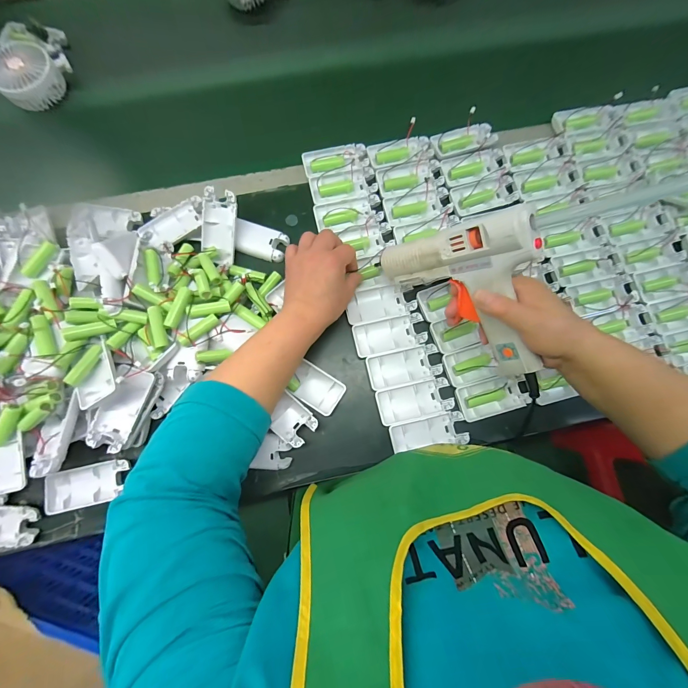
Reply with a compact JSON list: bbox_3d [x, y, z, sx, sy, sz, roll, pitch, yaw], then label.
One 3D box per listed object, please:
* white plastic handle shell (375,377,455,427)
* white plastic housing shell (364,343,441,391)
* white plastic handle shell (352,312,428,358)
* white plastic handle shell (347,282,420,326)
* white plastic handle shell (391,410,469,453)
[{"bbox_3d":[0.089,0.072,0.406,0.092,0.014,0.045,-12,80,-3],"label":"white plastic handle shell"},{"bbox_3d":[0.077,0.029,0.415,0.092,0.014,0.043,-13,80,-3],"label":"white plastic housing shell"},{"bbox_3d":[0.060,-0.011,0.427,0.093,0.013,0.045,-13,80,-3],"label":"white plastic handle shell"},{"bbox_3d":[0.049,-0.054,0.437,0.091,0.019,0.044,-11,80,-3],"label":"white plastic handle shell"},{"bbox_3d":[0.104,0.110,0.399,0.092,0.015,0.038,-8,80,-2],"label":"white plastic handle shell"}]

